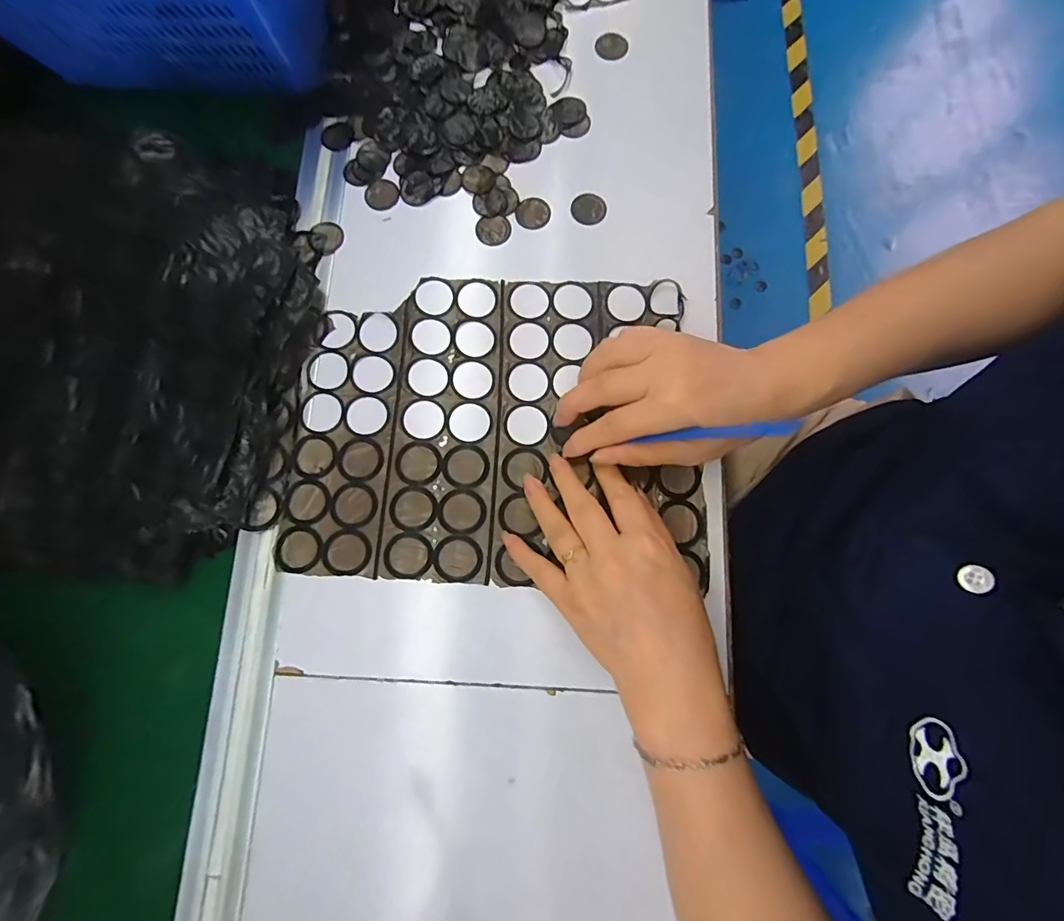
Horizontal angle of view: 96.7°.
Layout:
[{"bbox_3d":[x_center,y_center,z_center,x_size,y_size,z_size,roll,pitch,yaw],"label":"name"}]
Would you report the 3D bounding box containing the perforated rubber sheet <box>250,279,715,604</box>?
[{"bbox_3d":[-0.030,-0.027,0.344,0.307,0.007,0.224,4,80,1],"label":"perforated rubber sheet"}]

